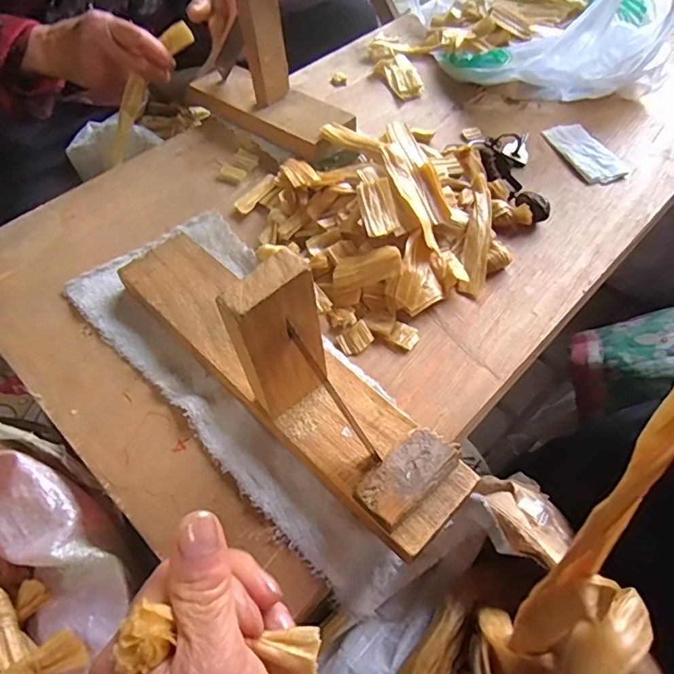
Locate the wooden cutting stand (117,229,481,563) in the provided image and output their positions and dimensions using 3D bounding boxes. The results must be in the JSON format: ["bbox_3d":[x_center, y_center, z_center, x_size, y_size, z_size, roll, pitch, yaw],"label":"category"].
[{"bbox_3d":[-0.035,-0.009,0.297,0.072,0.126,0.276,-37,63,-24],"label":"wooden cutting stand"}]

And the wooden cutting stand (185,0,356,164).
[{"bbox_3d":[-0.062,-0.247,0.454,0.178,0.124,0.056,33,60,21],"label":"wooden cutting stand"}]

